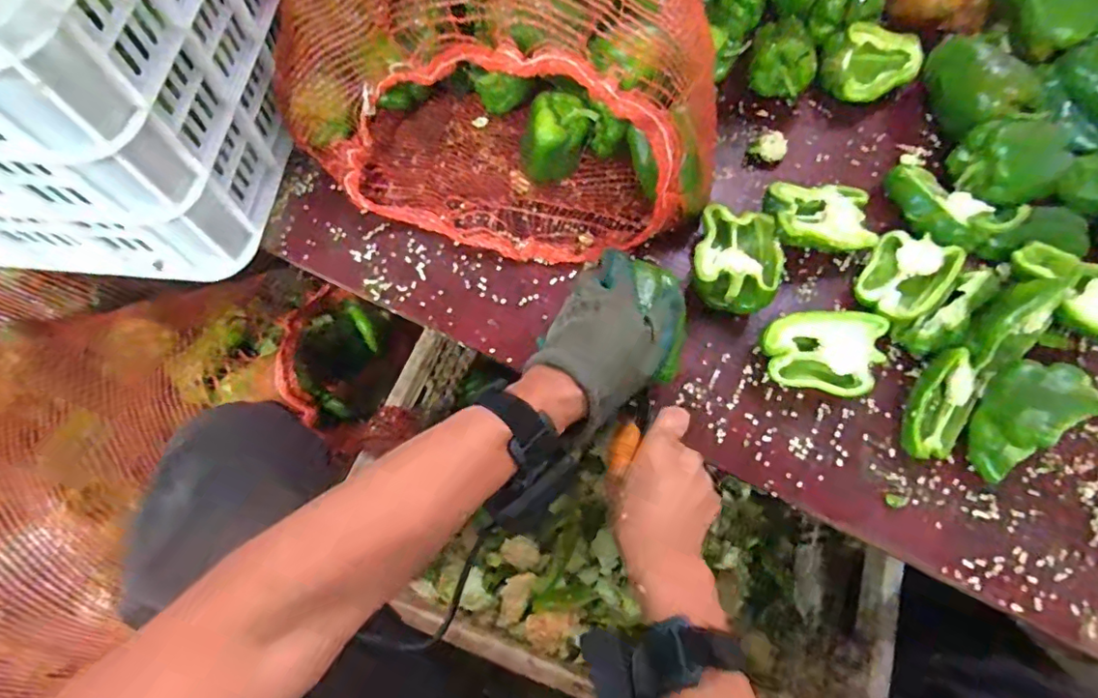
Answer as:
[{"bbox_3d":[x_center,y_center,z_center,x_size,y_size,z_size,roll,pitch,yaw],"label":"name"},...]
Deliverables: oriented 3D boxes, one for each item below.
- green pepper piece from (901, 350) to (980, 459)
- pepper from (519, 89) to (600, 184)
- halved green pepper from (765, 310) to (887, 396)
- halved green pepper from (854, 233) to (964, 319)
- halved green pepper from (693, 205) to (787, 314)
[{"bbox_3d":[0.330,0.050,0.458,0.057,0.044,0.101,34,71,12],"label":"green pepper piece"},{"bbox_3d":[0.009,-0.199,0.532,0.052,0.081,0.069,22,69,8],"label":"pepper"},{"bbox_3d":[0.237,0.002,0.480,0.094,0.052,0.066,12,68,3],"label":"halved green pepper"},{"bbox_3d":[0.329,-0.065,0.505,0.067,0.038,0.090,39,72,13],"label":"halved green pepper"},{"bbox_3d":[0.177,-0.087,0.514,0.074,0.051,0.105,15,68,5],"label":"halved green pepper"}]

